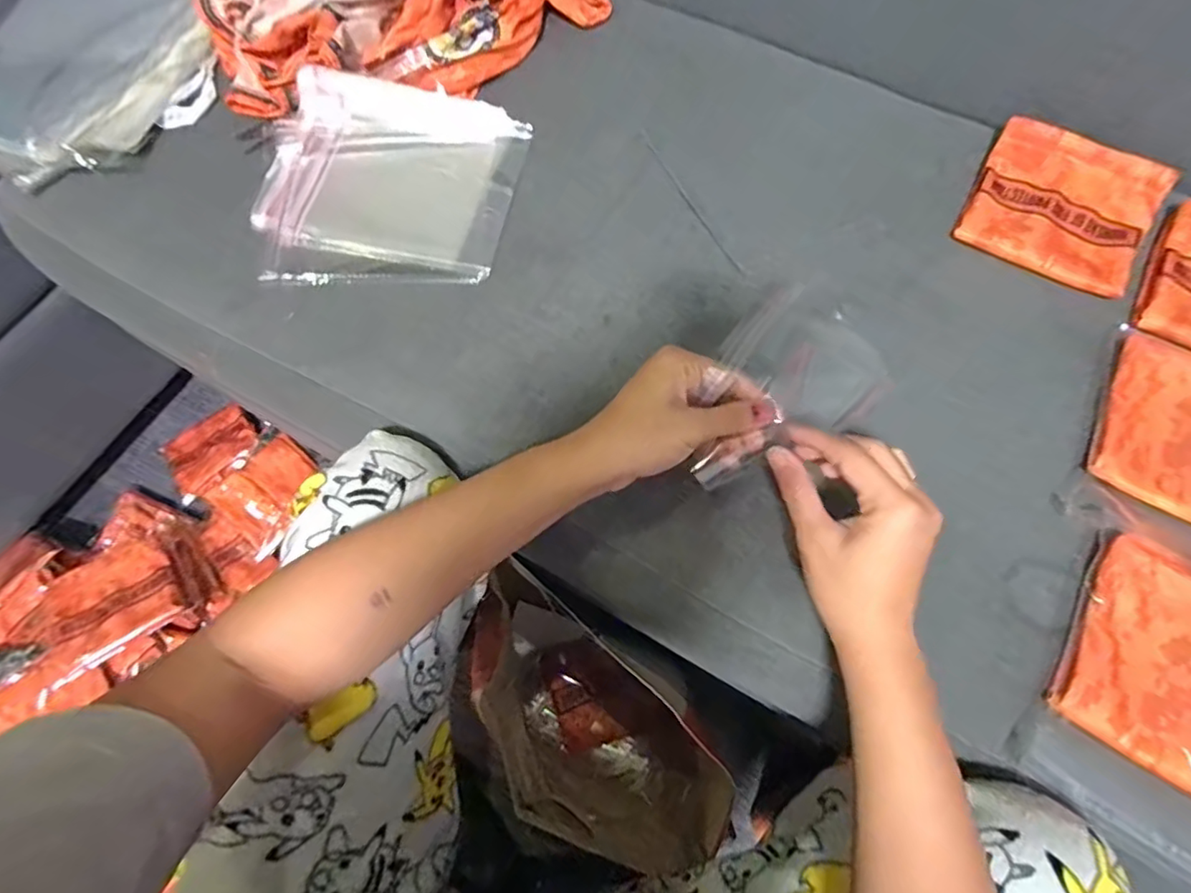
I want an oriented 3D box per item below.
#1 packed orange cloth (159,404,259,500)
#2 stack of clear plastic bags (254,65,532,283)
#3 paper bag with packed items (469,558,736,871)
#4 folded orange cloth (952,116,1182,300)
[{"bbox_3d":[-0.544,0.000,0.803,0.130,0.039,0.123,-40,74,-11],"label":"packed orange cloth"},{"bbox_3d":[-0.170,-0.222,0.467,0.203,0.025,0.186,3,71,3],"label":"stack of clear plastic bags"},{"bbox_3d":[-0.022,0.268,0.576,0.123,0.237,0.265,-40,74,-11],"label":"paper bag with packed items"},{"bbox_3d":[0.364,-0.189,0.440,0.124,0.020,0.119,28,74,11],"label":"folded orange cloth"}]

